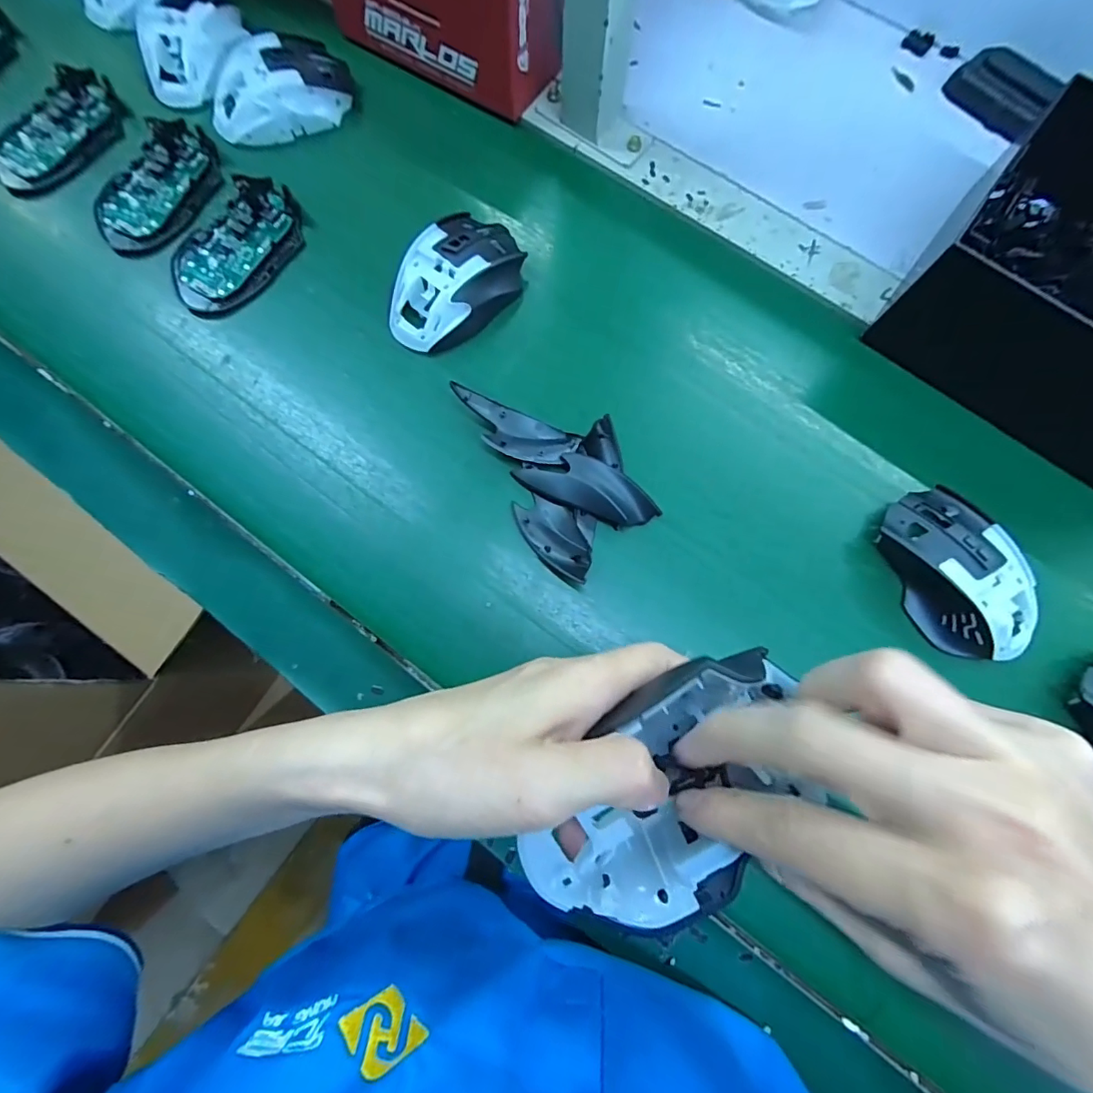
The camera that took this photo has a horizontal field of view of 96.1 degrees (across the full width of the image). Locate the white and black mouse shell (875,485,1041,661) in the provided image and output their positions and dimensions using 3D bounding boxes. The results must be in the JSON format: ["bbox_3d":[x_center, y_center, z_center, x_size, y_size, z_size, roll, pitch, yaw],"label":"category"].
[{"bbox_3d":[0.264,0.017,0.315,0.061,0.041,0.112,-20,78,-6],"label":"white and black mouse shell"}]

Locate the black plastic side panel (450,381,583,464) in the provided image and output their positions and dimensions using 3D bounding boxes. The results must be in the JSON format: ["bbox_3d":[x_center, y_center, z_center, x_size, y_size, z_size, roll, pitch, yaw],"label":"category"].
[{"bbox_3d":[-0.022,-0.079,0.333,0.087,0.024,0.033,21,77,4],"label":"black plastic side panel"}]

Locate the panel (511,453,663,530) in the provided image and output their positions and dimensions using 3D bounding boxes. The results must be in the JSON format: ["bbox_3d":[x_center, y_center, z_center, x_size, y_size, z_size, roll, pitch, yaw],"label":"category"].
[{"bbox_3d":[0.028,-0.041,0.330,0.095,0.012,0.035,21,77,4],"label":"panel"}]

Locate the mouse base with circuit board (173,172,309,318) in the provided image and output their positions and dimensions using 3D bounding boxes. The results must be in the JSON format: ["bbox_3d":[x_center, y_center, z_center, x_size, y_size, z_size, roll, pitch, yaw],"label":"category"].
[{"bbox_3d":[-0.233,-0.227,0.371,0.063,0.020,0.113,41,79,8],"label":"mouse base with circuit board"}]

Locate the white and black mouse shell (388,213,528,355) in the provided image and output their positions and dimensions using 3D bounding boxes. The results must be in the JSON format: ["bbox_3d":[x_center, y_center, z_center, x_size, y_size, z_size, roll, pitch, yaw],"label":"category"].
[{"bbox_3d":[-0.064,-0.194,0.360,0.065,0.037,0.113,31,78,6],"label":"white and black mouse shell"}]

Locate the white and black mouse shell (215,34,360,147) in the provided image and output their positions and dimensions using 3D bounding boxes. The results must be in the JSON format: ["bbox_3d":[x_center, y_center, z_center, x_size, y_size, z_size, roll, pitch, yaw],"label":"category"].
[{"bbox_3d":[-0.216,-0.369,0.398,0.117,0.041,0.062,-32,79,-8],"label":"white and black mouse shell"}]

